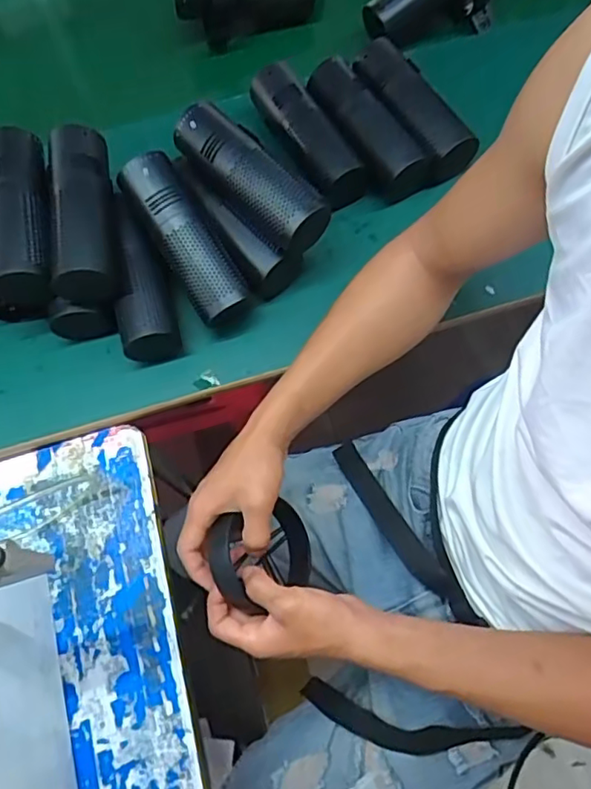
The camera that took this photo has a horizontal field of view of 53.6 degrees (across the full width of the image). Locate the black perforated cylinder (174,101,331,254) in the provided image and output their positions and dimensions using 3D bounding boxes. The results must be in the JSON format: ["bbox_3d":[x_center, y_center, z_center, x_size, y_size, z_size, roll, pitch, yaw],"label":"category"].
[{"bbox_3d":[-0.044,-0.203,0.546,0.165,0.046,0.056,41,76,16],"label":"black perforated cylinder"}]

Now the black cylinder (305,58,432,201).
[{"bbox_3d":[0.073,-0.279,0.623,0.058,0.050,0.164,-29,71,-8],"label":"black cylinder"}]

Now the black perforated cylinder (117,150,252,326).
[{"bbox_3d":[-0.104,-0.146,0.566,0.059,0.063,0.165,-32,93,-9],"label":"black perforated cylinder"}]

